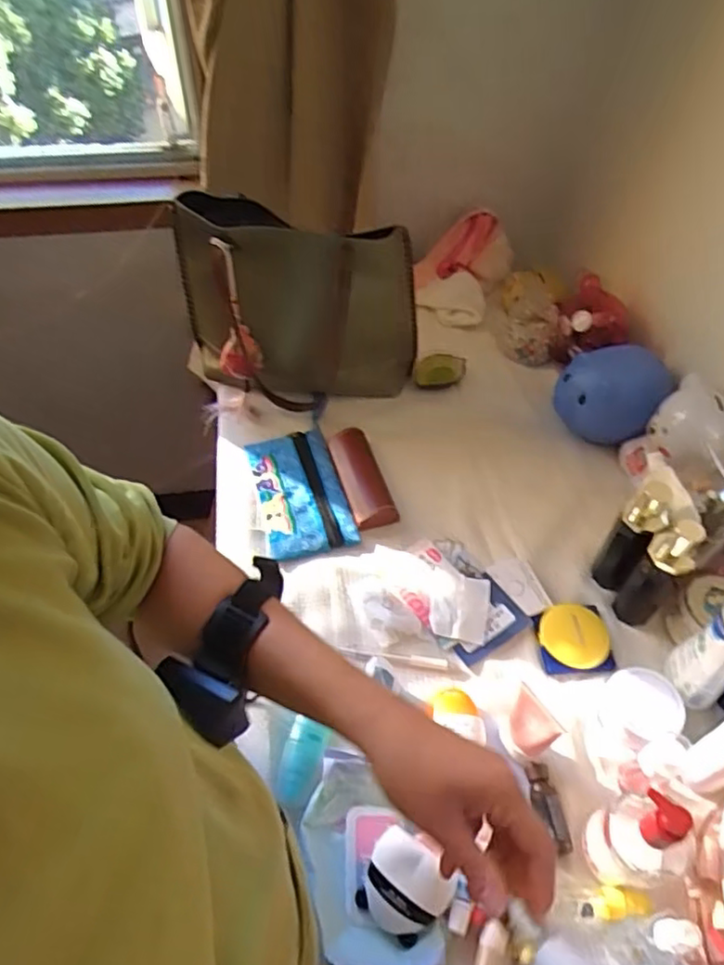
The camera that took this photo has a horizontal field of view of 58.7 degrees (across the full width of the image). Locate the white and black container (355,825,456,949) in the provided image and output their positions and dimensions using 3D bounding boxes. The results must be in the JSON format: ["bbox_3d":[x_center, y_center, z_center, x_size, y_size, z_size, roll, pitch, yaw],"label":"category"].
[{"bbox_3d":[0.038,0.362,0.576,0.074,0.041,0.069,33,58,21],"label":"white and black container"}]

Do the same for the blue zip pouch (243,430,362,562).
[{"bbox_3d":[-0.095,0.014,0.878,0.131,0.011,0.199,-13,54,-12],"label":"blue zip pouch"}]

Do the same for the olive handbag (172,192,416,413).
[{"bbox_3d":[-0.091,-0.227,0.904,0.335,0.293,0.102,3,52,0],"label":"olive handbag"}]

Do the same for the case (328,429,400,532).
[{"bbox_3d":[-0.003,-0.011,0.891,0.053,0.033,0.162,-14,54,-12],"label":"case"}]

